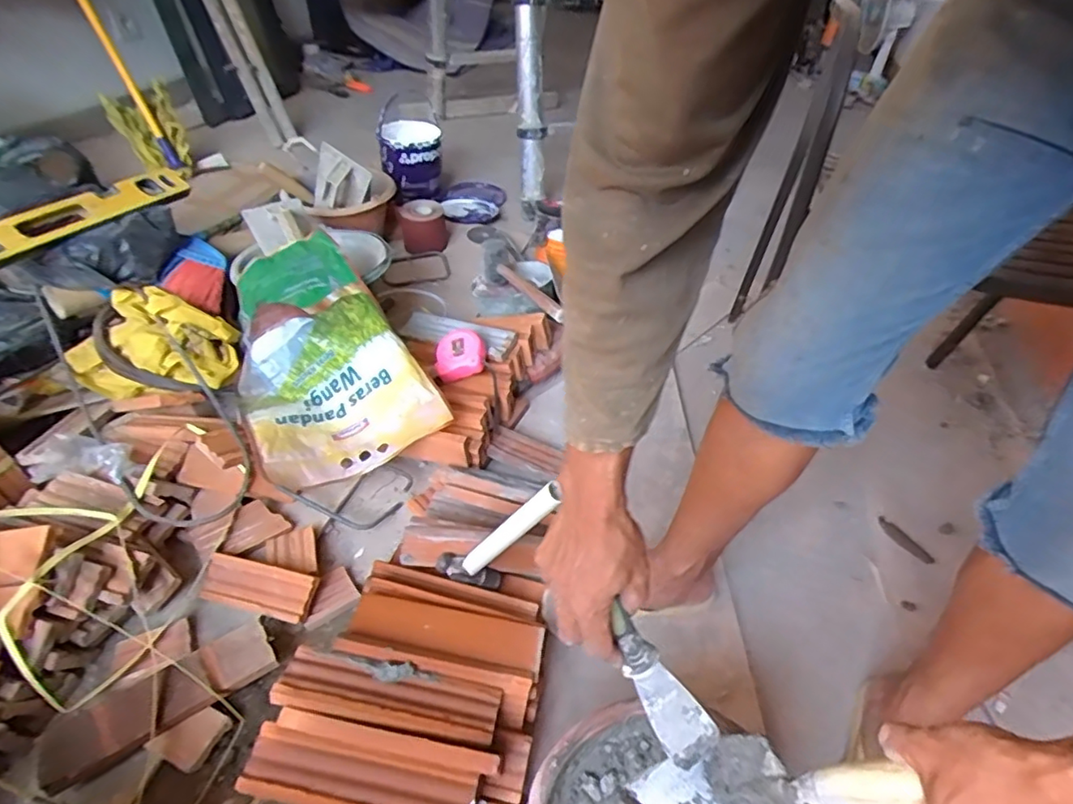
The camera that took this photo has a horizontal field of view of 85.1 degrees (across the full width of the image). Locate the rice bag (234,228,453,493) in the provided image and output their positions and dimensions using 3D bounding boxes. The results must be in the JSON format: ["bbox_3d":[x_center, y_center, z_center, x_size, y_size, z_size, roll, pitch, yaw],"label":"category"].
[{"bbox_3d":[-0.357,-0.071,0.928,0.264,0.096,0.419,-35,75,-7],"label":"rice bag"}]

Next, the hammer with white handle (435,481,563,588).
[{"bbox_3d":[-0.036,0.164,0.707,0.084,0.241,0.027,31,43,-10],"label":"hammer with white handle"}]

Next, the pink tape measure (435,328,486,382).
[{"bbox_3d":[-0.132,-0.081,1.018,0.082,0.028,0.092,-2,70,-1],"label":"pink tape measure"}]

